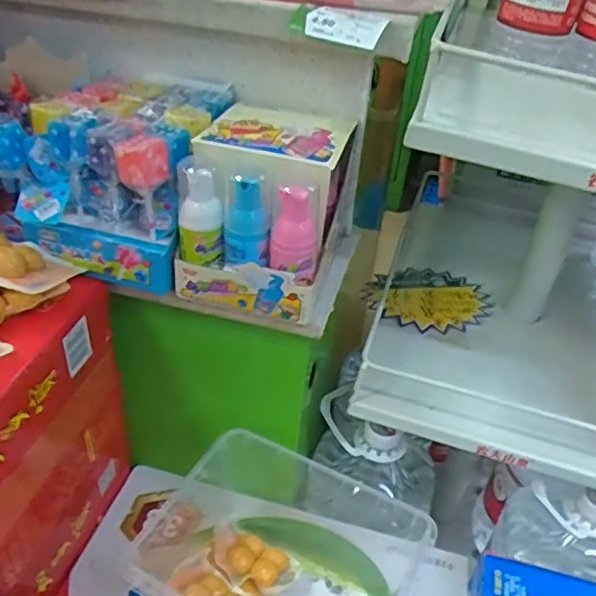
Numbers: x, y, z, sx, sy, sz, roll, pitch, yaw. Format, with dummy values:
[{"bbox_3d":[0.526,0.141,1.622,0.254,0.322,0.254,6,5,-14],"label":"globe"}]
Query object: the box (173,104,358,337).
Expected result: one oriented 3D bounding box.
[{"bbox_3d":[-0.018,-0.074,0.511,0.116,0.124,0.147,13,37,10],"label":"box"}]

